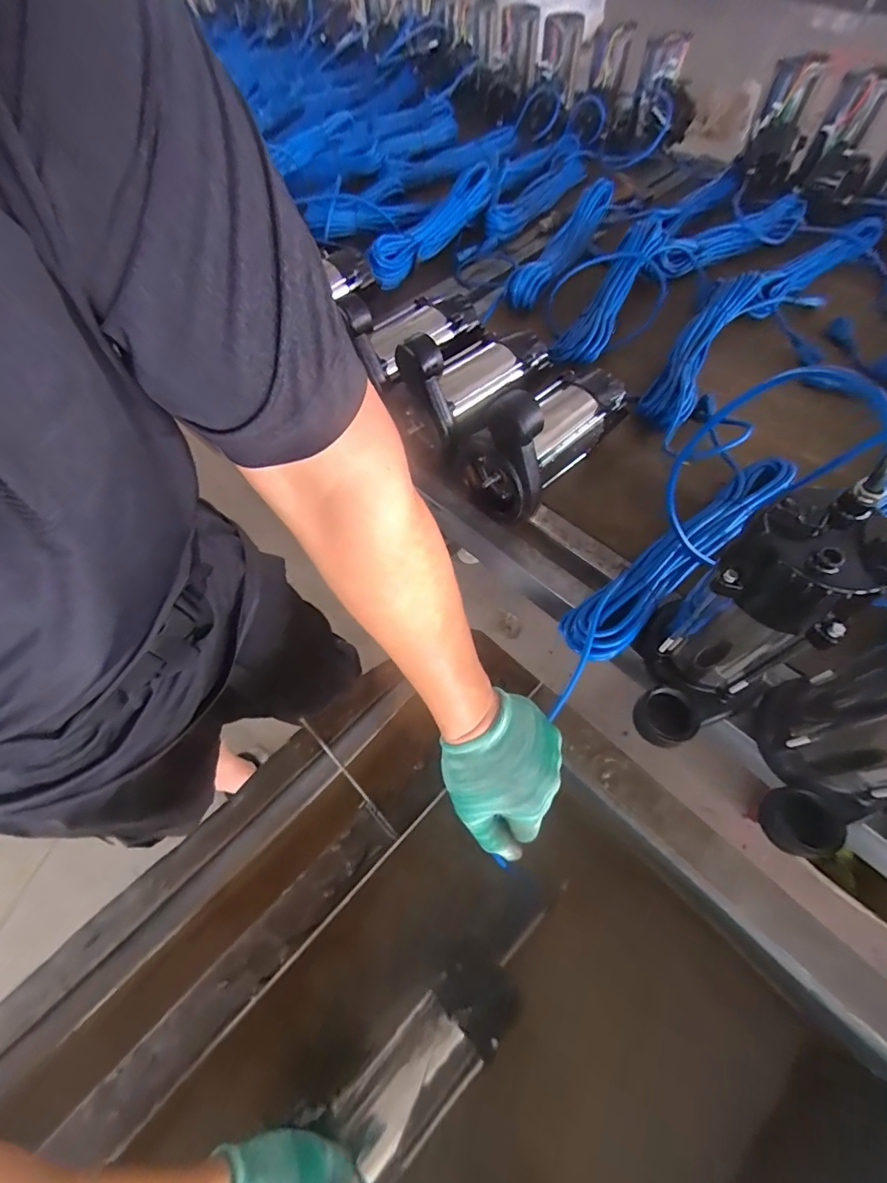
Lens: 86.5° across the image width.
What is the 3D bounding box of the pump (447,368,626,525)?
[{"bbox_3d":[0.128,-0.218,0.589,0.117,0.157,0.226,34,68,19],"label":"pump"}]

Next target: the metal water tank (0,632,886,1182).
[{"bbox_3d":[-0.056,0.467,0.405,0.728,0.185,0.574,-40,67,-18],"label":"metal water tank"}]

